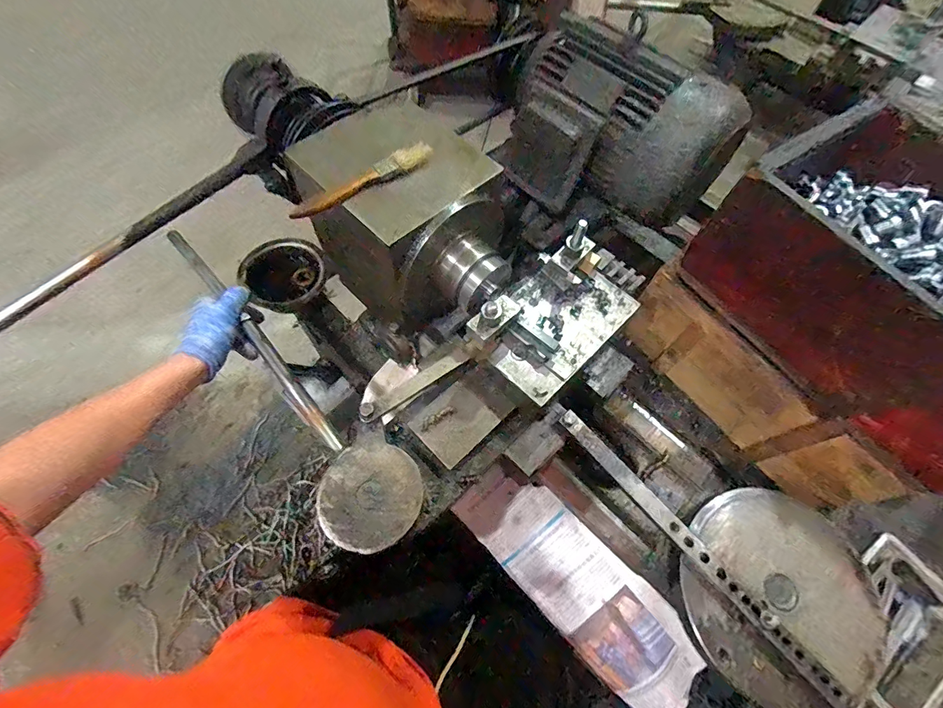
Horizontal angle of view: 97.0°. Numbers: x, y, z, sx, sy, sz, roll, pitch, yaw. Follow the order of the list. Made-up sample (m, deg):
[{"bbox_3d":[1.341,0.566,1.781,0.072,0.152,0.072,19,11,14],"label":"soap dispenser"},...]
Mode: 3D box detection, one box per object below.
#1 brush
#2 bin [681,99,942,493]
[{"bbox_3d":[-0.104,-0.167,0.402,0.147,0.022,0.015,-30,68,-17],"label":"brush"},{"bbox_3d":[0.453,-0.068,0.446,0.227,0.140,0.342,-29,68,-17],"label":"bin"}]

